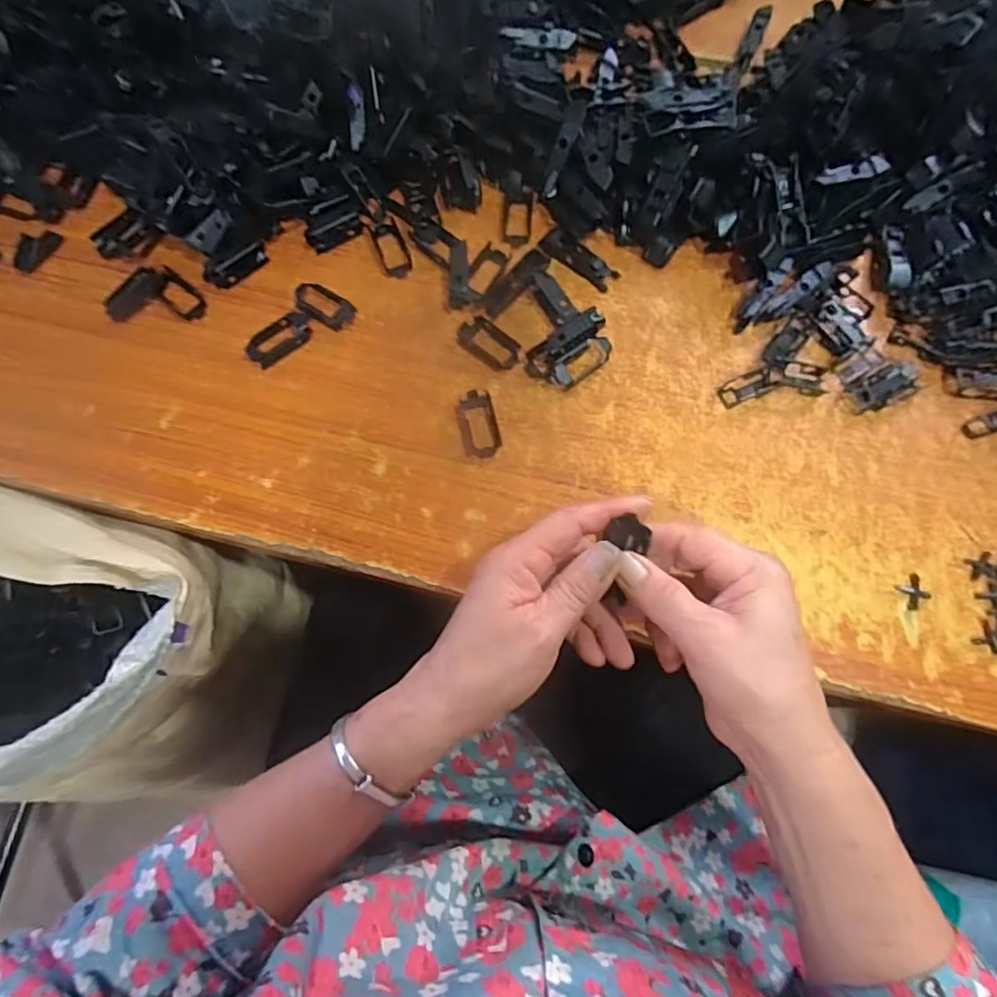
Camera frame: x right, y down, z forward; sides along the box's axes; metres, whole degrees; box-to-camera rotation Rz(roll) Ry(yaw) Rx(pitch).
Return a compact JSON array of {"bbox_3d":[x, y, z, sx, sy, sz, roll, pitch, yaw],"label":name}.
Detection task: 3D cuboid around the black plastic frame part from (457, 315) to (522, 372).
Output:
[{"bbox_3d":[-0.007,-0.114,0.419,0.051,0.007,0.027,42,77,14],"label":"black plastic frame part"}]

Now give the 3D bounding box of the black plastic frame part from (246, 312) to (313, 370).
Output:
[{"bbox_3d":[-0.161,-0.118,0.418,0.048,0.010,0.026,-38,75,-11],"label":"black plastic frame part"}]

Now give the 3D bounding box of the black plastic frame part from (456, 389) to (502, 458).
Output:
[{"bbox_3d":[-0.014,-0.053,0.400,0.026,0.004,0.050,-13,71,-4],"label":"black plastic frame part"}]

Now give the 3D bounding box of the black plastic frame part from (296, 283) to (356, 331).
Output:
[{"bbox_3d":[-0.129,-0.144,0.428,0.047,0.009,0.026,28,74,10],"label":"black plastic frame part"}]

